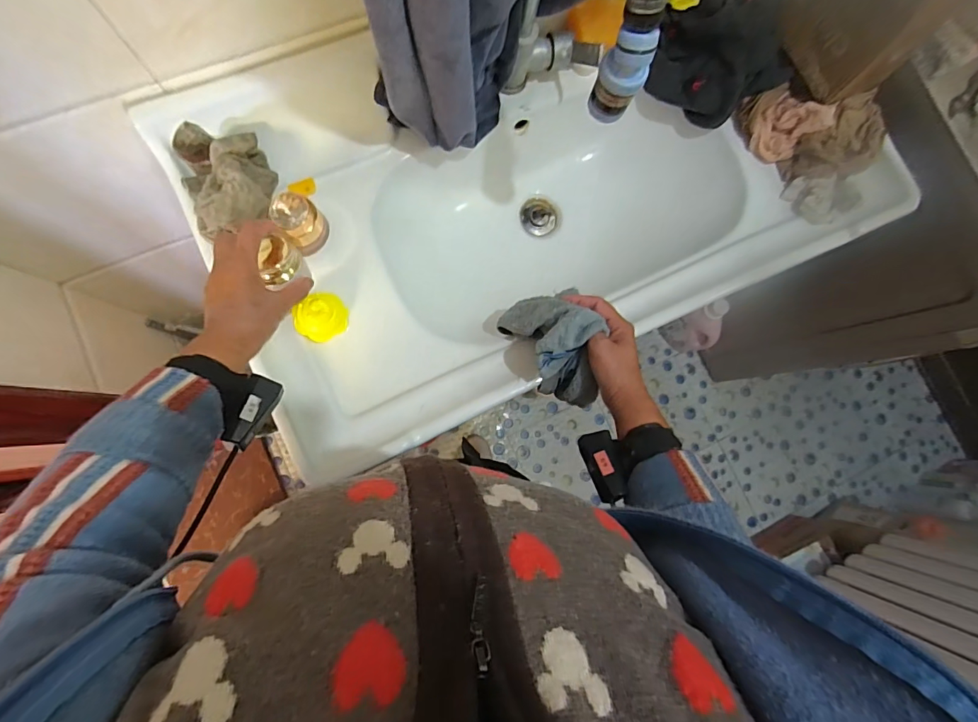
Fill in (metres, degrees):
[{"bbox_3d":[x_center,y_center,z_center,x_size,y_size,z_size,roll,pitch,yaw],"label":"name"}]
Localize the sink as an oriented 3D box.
[{"bbox_3d":[0.078,-0.228,0.667,0.844,0.202,0.456,-24,86,-9],"label":"sink"}]

